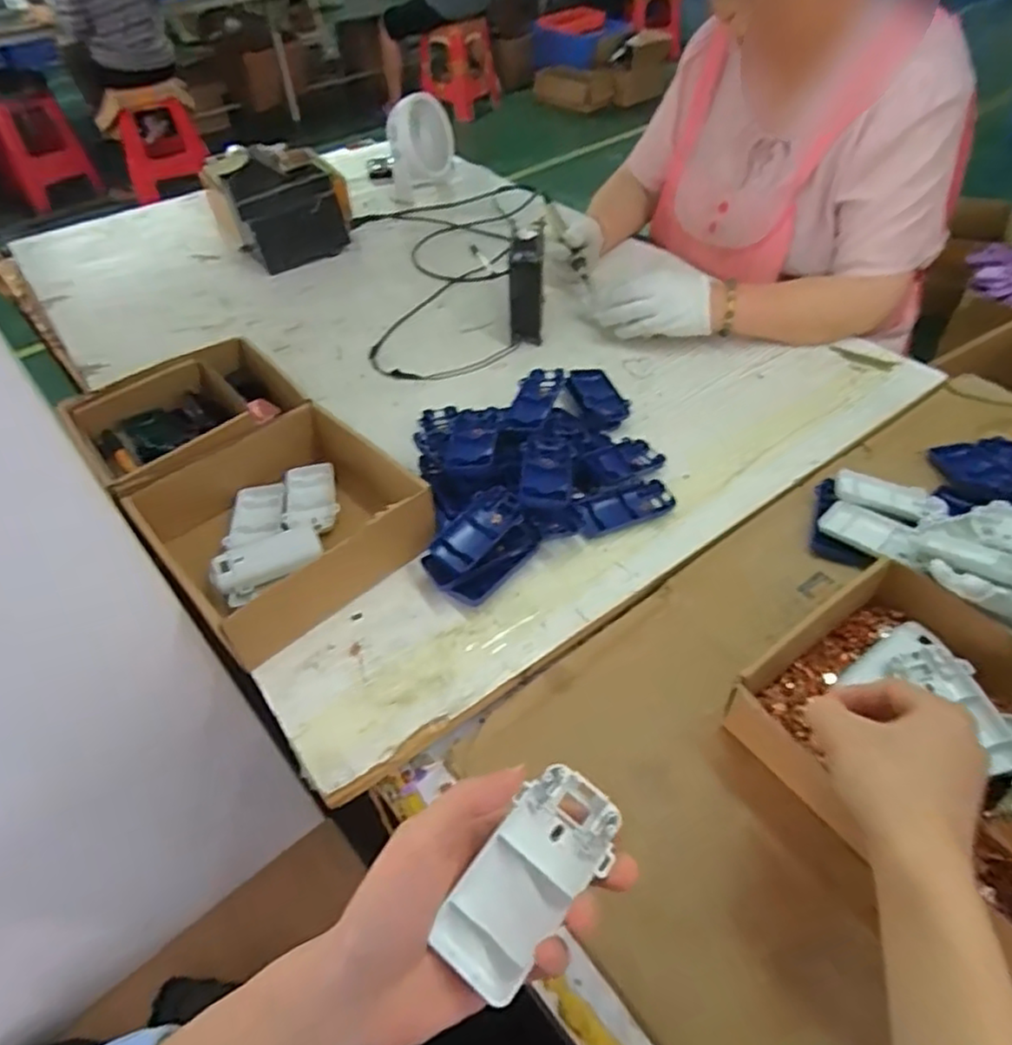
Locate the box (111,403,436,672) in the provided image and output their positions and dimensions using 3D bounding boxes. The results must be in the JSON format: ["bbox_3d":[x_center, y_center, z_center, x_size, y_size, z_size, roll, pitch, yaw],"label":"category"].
[{"bbox_3d":[-0.209,0.000,0.628,0.205,0.077,0.211,-34,54,-26],"label":"box"}]

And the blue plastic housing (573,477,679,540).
[{"bbox_3d":[0.117,-0.014,0.651,0.093,0.011,0.044,-17,48,-12],"label":"blue plastic housing"}]

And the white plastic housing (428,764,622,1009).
[{"bbox_3d":[0.011,0.161,0.306,0.044,0.018,0.095,28,65,27],"label":"white plastic housing"}]

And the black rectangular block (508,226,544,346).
[{"bbox_3d":[0.026,-0.295,0.850,0.040,0.133,0.032,3,24,6],"label":"black rectangular block"}]

